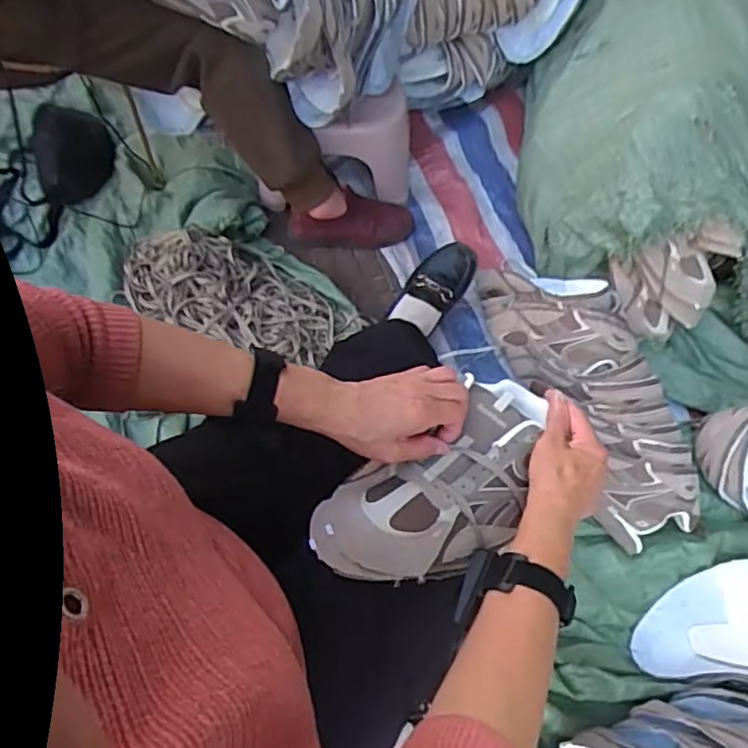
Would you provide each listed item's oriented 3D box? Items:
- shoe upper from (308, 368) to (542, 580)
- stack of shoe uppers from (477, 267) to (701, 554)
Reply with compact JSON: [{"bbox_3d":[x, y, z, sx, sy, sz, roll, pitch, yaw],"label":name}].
[{"bbox_3d":[0.066,0.094,0.572,0.253,0.048,0.127,-33,67,-20],"label":"shoe upper"},{"bbox_3d":[0.334,0.015,1.005,0.196,0.158,0.488,-8,60,-9],"label":"stack of shoe uppers"}]

